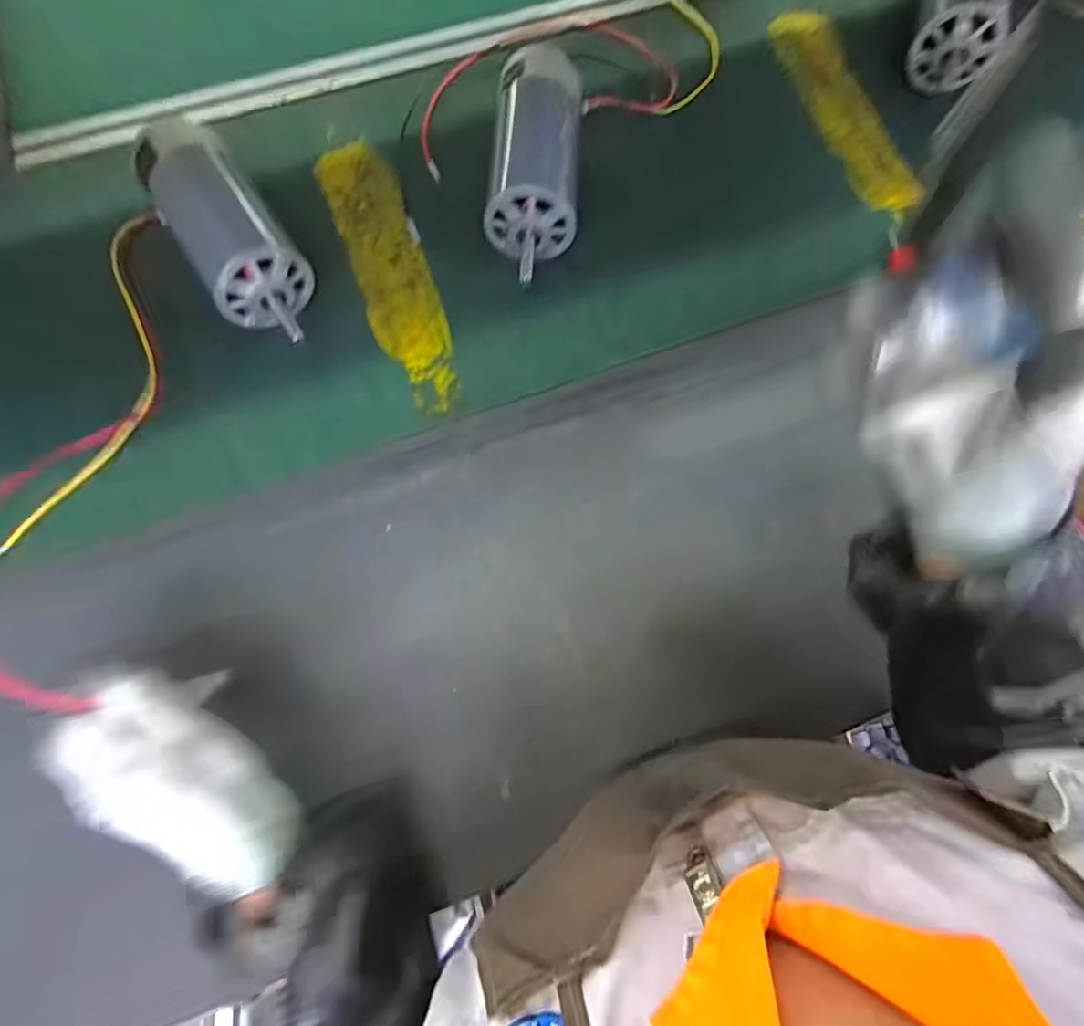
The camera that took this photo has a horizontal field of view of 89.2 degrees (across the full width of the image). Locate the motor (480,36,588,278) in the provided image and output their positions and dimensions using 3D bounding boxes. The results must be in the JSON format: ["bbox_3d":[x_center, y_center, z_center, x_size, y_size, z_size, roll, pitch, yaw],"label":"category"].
[{"bbox_3d":[-0.006,-0.308,0.500,0.080,0.074,0.222,4,75,2],"label":"motor"}]

